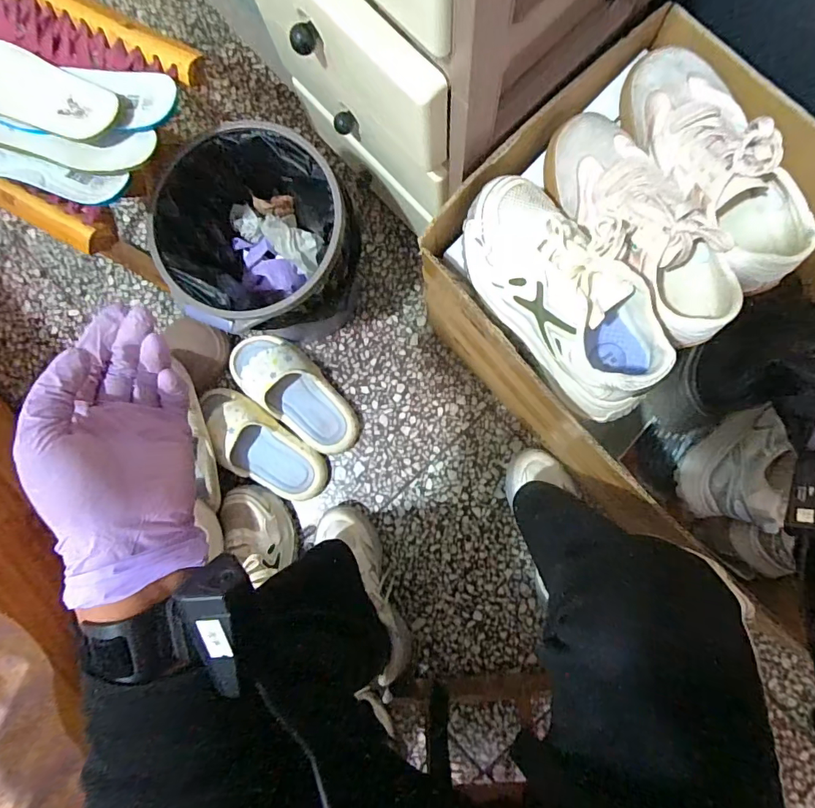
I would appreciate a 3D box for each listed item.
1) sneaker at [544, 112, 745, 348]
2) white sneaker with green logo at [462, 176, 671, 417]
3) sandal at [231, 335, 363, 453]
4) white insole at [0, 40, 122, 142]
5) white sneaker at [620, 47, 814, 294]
[{"bbox_3d":[0.214,-0.171,0.438,0.110,0.096,0.236,-38,85,1],"label":"sneaker"},{"bbox_3d":[0.144,-0.097,0.427,0.094,0.091,0.249,-39,85,1],"label":"white sneaker with green logo"},{"bbox_3d":[-0.180,-0.022,0.736,0.243,0.085,0.106,40,90,5],"label":"sandal"},{"bbox_3d":[-0.419,-0.342,0.495,0.248,0.011,0.080,22,88,5],"label":"white insole"},{"bbox_3d":[0.290,-0.223,0.433,0.087,0.085,0.241,-21,85,3],"label":"white sneaker"}]

